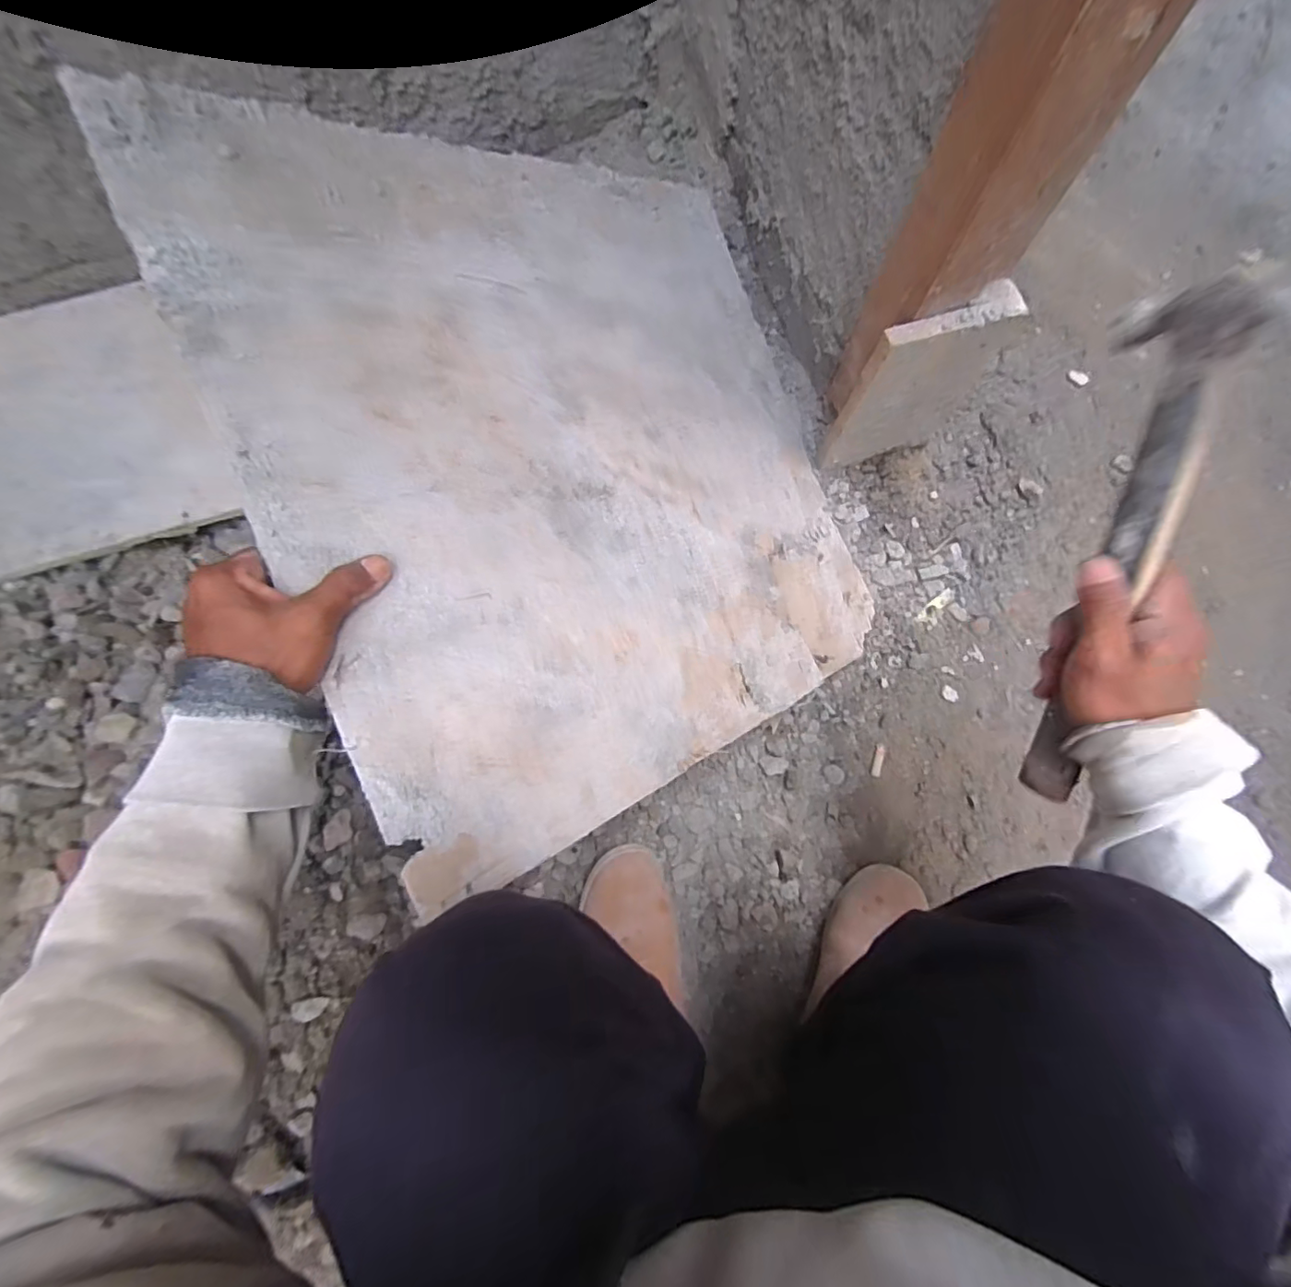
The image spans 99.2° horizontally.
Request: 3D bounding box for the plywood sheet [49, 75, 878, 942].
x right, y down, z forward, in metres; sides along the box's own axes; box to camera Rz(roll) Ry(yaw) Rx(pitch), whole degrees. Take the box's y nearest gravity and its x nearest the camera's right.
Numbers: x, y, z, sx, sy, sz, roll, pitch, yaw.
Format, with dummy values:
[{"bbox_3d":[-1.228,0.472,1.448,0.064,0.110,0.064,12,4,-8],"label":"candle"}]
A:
[{"bbox_3d":[-0.033,-0.174,0.491,0.547,0.015,0.555,-23,90,-35],"label":"plywood sheet"}]

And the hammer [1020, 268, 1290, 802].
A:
[{"bbox_3d":[0.286,-0.040,0.331,0.031,0.094,0.305,4,111,1],"label":"hammer"}]

